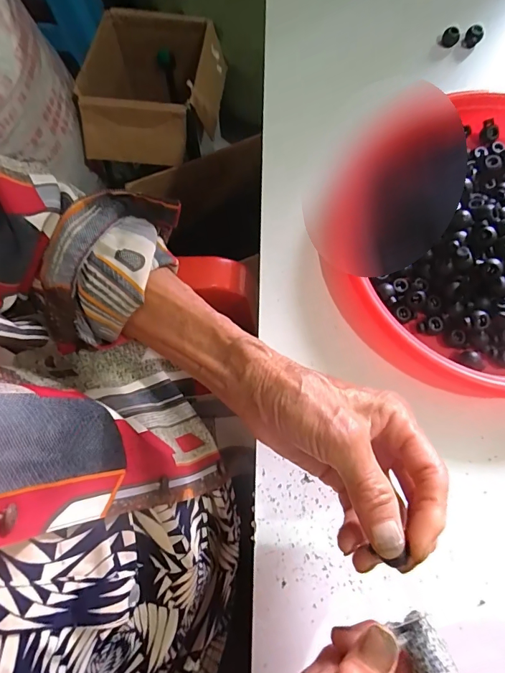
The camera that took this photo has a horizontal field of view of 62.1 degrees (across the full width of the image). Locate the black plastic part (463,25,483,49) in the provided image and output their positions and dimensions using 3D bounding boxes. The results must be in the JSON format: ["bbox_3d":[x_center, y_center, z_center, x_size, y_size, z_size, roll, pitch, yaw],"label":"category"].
[{"bbox_3d":[0.213,-0.288,0.404,0.015,0.011,0.017,27,77,6],"label":"black plastic part"}]

